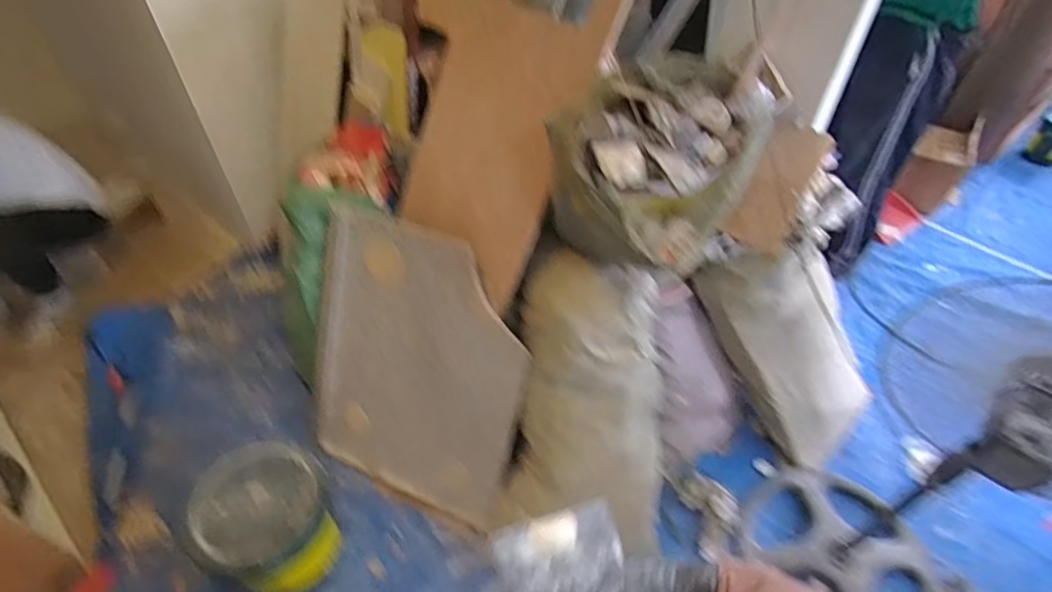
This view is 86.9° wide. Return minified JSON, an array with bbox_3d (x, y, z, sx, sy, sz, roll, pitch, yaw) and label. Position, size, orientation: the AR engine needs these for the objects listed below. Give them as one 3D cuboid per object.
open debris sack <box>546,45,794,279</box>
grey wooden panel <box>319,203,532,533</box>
[{"bbox_3d":[0.198,-0.245,0.964,0.355,0.288,0.285,25,51,19],"label":"open debris sack"},{"bbox_3d":[-0.300,0.205,1.478,0.599,0.775,0.042,17,21,14],"label":"grey wooden panel"}]

